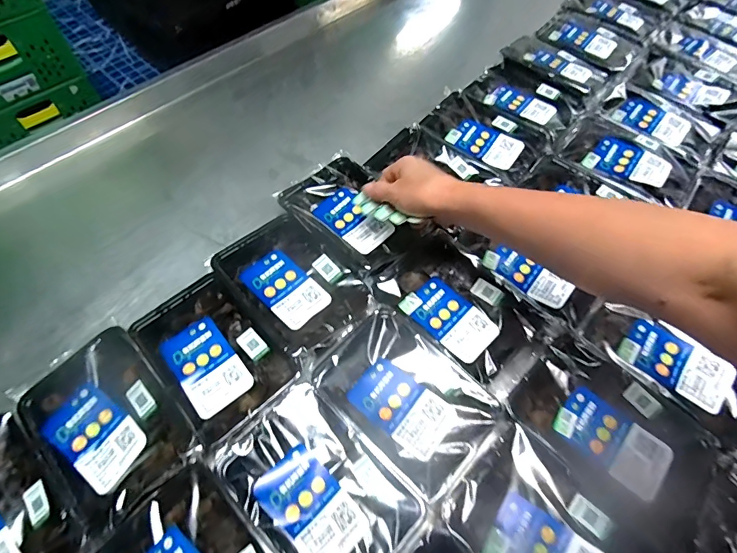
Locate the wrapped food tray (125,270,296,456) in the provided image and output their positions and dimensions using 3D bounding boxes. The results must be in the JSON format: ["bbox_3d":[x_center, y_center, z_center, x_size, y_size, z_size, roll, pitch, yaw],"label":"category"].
[{"bbox_3d":[-0.168,0.085,0.458,0.109,0.040,0.169,-37,65,-21],"label":"wrapped food tray"}]

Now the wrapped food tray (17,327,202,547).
[{"bbox_3d":[-0.256,0.141,0.408,0.115,0.028,0.174,-38,66,-21],"label":"wrapped food tray"}]

